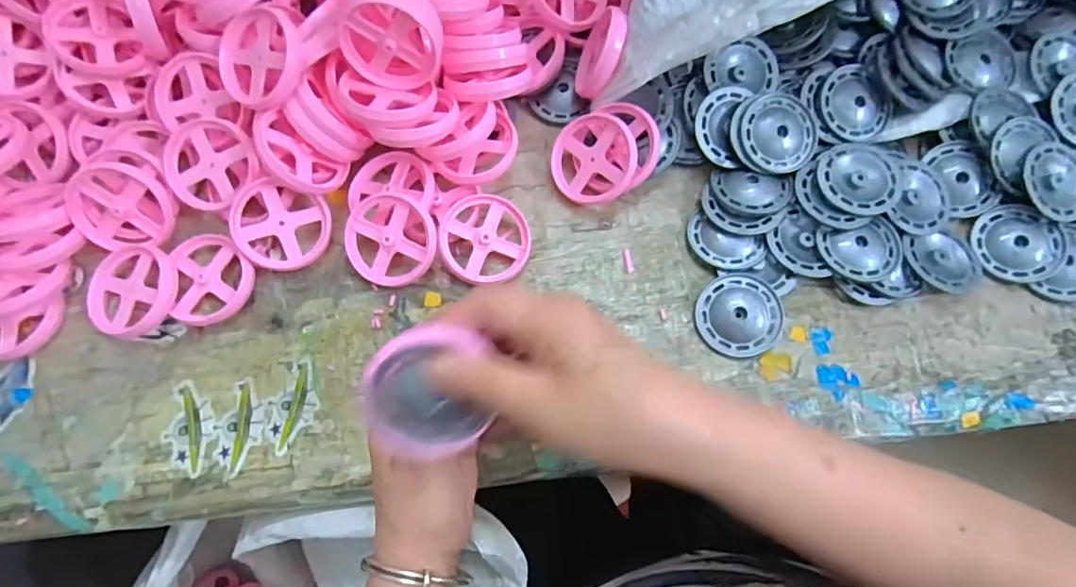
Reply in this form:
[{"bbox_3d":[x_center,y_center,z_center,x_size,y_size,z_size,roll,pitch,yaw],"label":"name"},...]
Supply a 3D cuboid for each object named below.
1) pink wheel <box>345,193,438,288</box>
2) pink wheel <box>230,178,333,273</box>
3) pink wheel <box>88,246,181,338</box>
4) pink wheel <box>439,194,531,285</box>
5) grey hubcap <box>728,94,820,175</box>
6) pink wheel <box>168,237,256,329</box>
[{"bbox_3d":[-0.102,-0.037,0.377,0.063,0.011,0.063,1,97,8],"label":"pink wheel"},{"bbox_3d":[-0.182,-0.047,0.379,0.065,0.008,0.058,16,89,-15],"label":"pink wheel"},{"bbox_3d":[-0.280,-0.003,0.369,0.060,0.012,0.063,0,72,0],"label":"pink wheel"},{"bbox_3d":[-0.037,-0.039,0.385,0.062,0.017,0.063,0,79,0],"label":"pink wheel"},{"bbox_3d":[0.173,-0.118,0.393,0.061,0.007,0.057,0,79,0],"label":"grey hubcap"},{"bbox_3d":[-0.227,-0.013,0.375,0.054,0.012,0.065,-9,72,-3],"label":"pink wheel"}]

